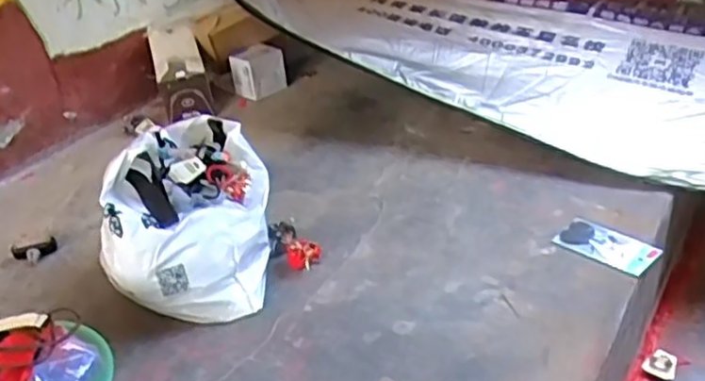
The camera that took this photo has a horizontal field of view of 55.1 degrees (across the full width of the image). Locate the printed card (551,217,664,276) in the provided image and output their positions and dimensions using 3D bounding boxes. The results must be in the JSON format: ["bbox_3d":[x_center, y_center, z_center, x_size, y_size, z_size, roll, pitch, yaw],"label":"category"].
[{"bbox_3d":[0.373,0.080,0.991,0.078,0.008,0.134,-29,37,-32],"label":"printed card"}]

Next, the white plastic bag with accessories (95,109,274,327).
[{"bbox_3d":[-0.236,0.022,1.033,0.204,0.194,0.323,-5,31,5],"label":"white plastic bag with accessories"}]

